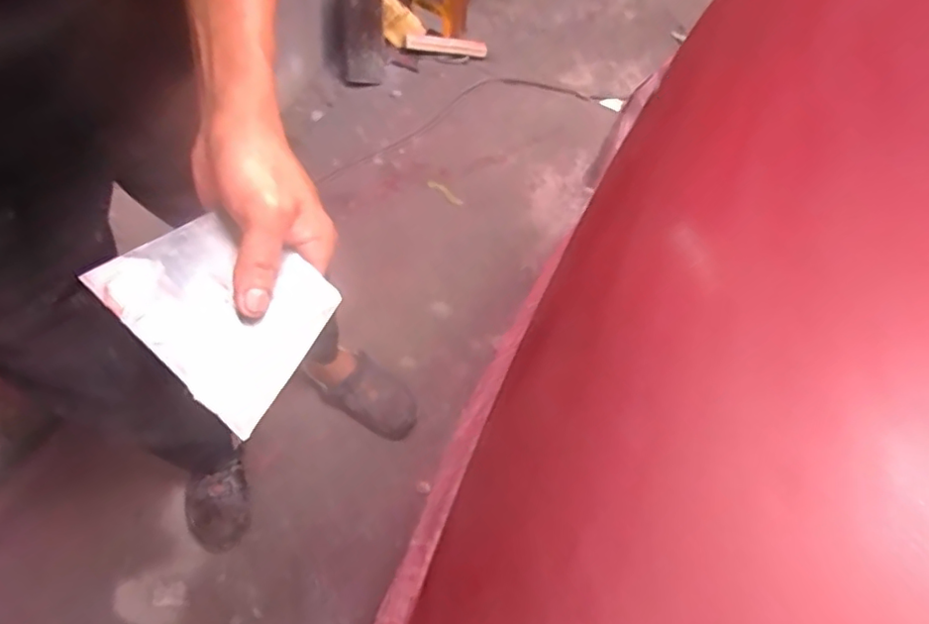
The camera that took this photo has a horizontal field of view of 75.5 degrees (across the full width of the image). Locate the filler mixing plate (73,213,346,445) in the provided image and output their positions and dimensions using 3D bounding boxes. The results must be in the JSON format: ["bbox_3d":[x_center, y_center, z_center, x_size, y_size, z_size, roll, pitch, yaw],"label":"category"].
[{"bbox_3d":[-0.144,-0.006,0.360,0.123,0.004,0.097,41,71,1],"label":"filler mixing plate"}]

